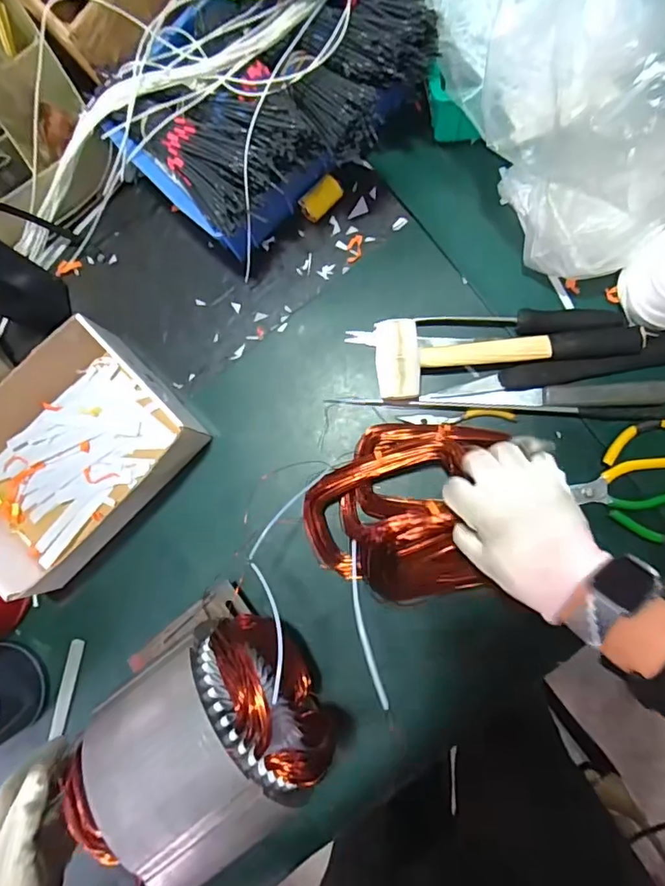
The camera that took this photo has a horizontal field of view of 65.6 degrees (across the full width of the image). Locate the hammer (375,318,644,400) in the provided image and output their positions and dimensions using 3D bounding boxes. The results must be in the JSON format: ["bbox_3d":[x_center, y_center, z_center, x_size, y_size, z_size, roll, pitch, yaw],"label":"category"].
[{"bbox_3d":[0.177,-0.095,0.532,0.264,0.043,0.081,-6,85,5],"label":"hammer"}]

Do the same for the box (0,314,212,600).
[{"bbox_3d":[-0.287,0.020,0.553,0.257,0.073,0.204,-45,83,0],"label":"box"}]

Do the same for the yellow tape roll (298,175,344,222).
[{"bbox_3d":[-0.012,-0.272,0.580,0.049,0.022,0.030,-38,84,1],"label":"yellow tape roll"}]

